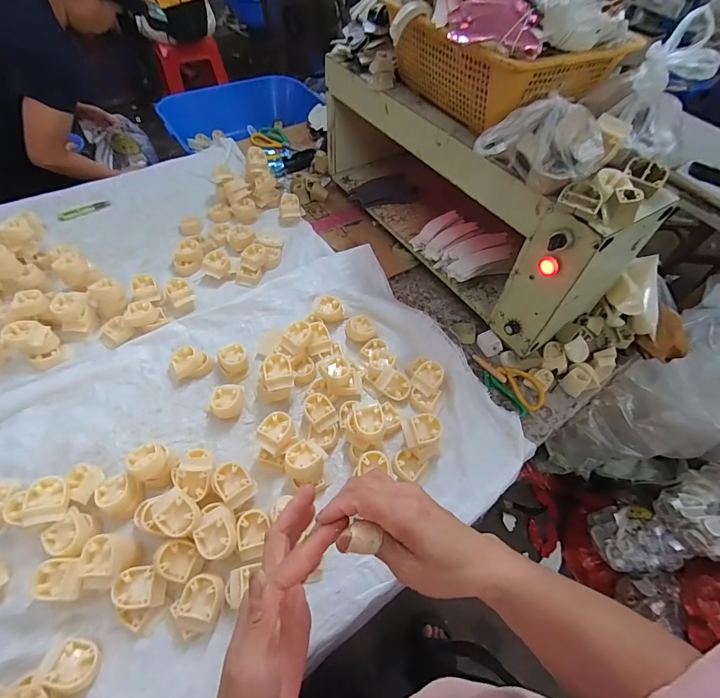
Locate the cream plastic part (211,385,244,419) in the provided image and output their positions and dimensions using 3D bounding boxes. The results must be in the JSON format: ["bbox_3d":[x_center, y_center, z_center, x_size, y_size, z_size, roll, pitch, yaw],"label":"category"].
[{"bbox_3d":[-0.227,0.092,0.667,0.052,0.034,0.056,-11,58,-12],"label":"cream plastic part"}]

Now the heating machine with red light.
[{"bbox_3d":[0.189,-0.348,0.791,0.195,0.292,0.709,-25,61,-20],"label":"heating machine with red light"}]

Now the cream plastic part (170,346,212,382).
[{"bbox_3d":[-0.313,0.027,0.705,0.068,0.038,0.049,-12,58,-12],"label":"cream plastic part"}]

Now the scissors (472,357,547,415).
[{"bbox_3d":[0.281,0.058,0.726,0.063,0.029,0.144,-31,64,-23],"label":"scissors"}]

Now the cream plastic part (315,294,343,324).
[{"bbox_3d":[-0.065,-0.083,0.790,0.061,0.039,0.051,-4,56,-7],"label":"cream plastic part"}]

